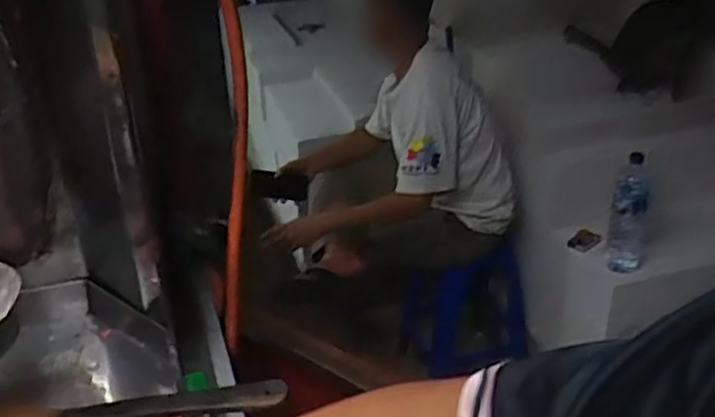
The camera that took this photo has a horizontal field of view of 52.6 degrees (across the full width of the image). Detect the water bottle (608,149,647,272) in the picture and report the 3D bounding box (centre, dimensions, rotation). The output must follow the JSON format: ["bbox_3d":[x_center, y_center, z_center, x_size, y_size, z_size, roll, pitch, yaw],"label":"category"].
[{"bbox_3d":[0.686,0.021,1.822,0.094,0.313,0.098,10,31,23],"label":"water bottle"}]

